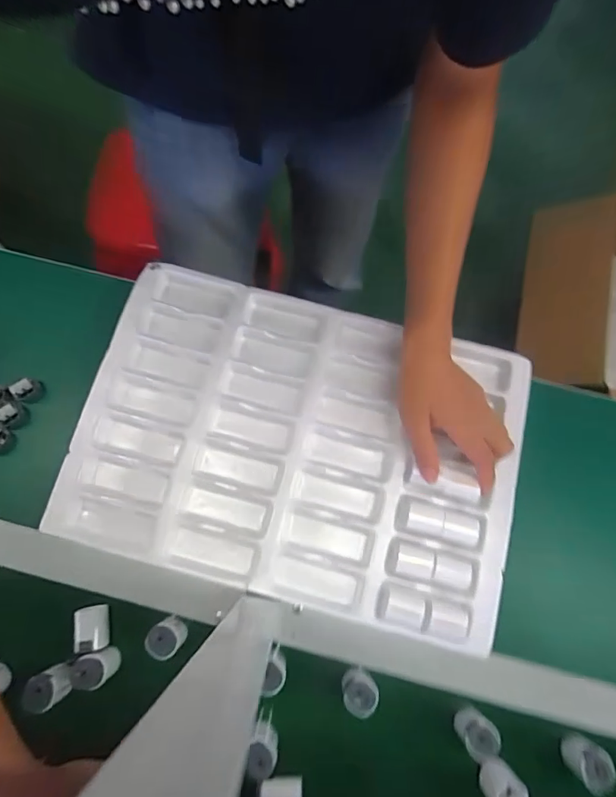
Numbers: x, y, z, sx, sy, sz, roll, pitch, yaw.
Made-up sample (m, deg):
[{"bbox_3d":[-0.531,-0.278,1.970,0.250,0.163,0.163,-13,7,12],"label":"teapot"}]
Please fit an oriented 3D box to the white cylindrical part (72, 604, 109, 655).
[{"bbox_3d":[-0.211,0.225,0.452,0.028,0.034,0.039,-7,71,-1],"label":"white cylindrical part"}]

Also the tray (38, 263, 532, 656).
[{"bbox_3d":[-0.009,0.048,0.500,0.450,0.042,0.319,14,74,3],"label":"tray"}]

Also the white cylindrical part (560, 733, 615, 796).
[{"bbox_3d":[0.259,0.337,0.426,0.033,0.041,0.026,-43,76,-12],"label":"white cylindrical part"}]

